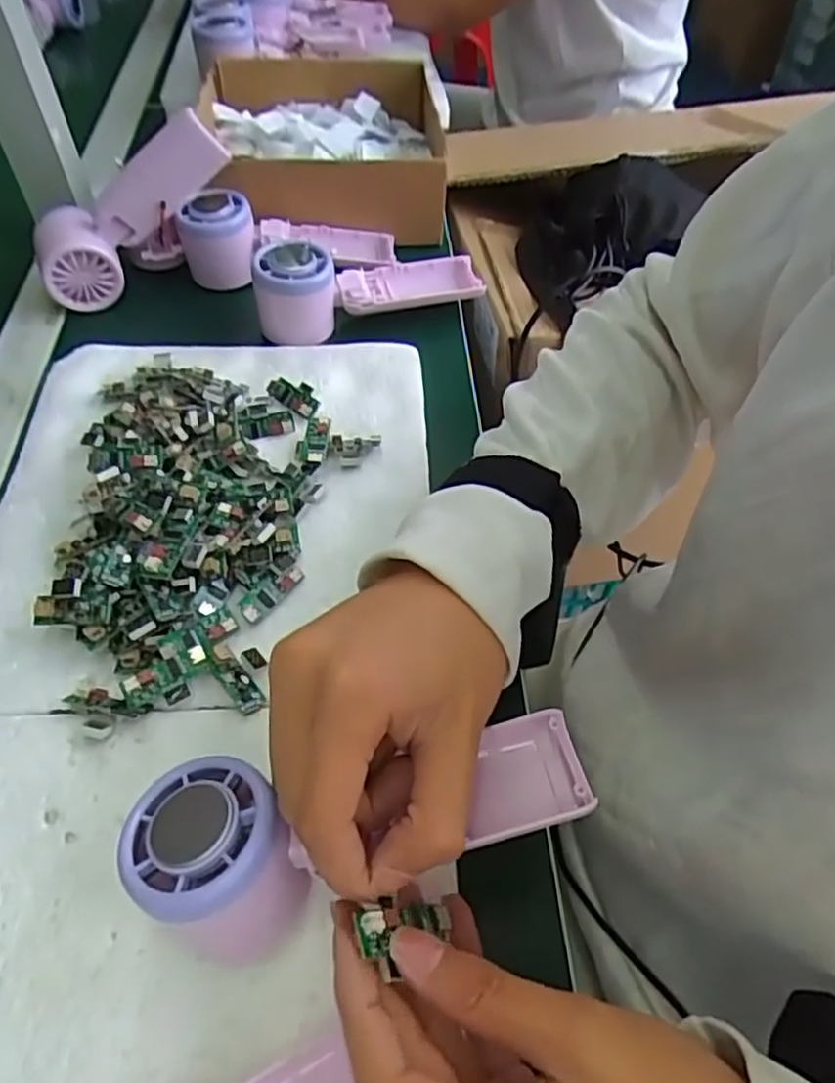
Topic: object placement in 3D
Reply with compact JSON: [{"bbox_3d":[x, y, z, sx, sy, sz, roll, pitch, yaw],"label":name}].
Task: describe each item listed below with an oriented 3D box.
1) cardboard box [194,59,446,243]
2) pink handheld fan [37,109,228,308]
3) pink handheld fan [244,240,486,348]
[{"bbox_3d":[-0.079,-0.351,0.622,0.196,0.070,0.219,-9,54,-7],"label":"cardboard box"},{"bbox_3d":[-0.211,-0.241,0.520,0.160,0.058,0.048,-41,58,6],"label":"pink handheld fan"},{"bbox_3d":[-0.034,-0.192,0.512,0.167,0.052,0.047,-15,55,-12],"label":"pink handheld fan"}]

